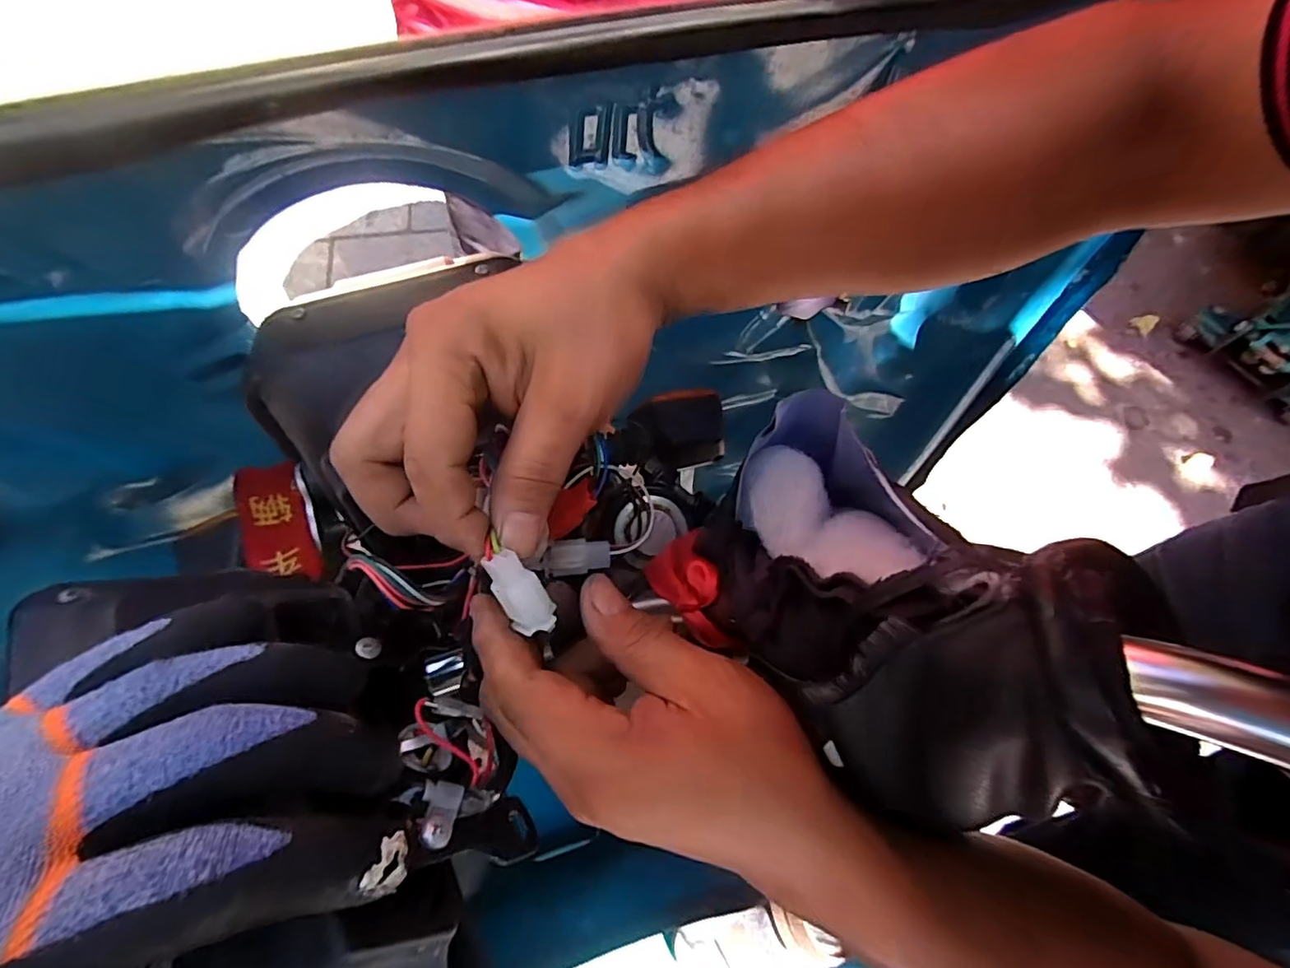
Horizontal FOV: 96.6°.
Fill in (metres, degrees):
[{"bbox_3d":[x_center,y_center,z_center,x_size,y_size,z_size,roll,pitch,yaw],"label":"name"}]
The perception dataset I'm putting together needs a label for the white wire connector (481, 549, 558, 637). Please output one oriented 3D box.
[{"bbox_3d":[-0.048,0.040,0.216,0.016,0.009,0.035,-34,112,-14],"label":"white wire connector"}]

